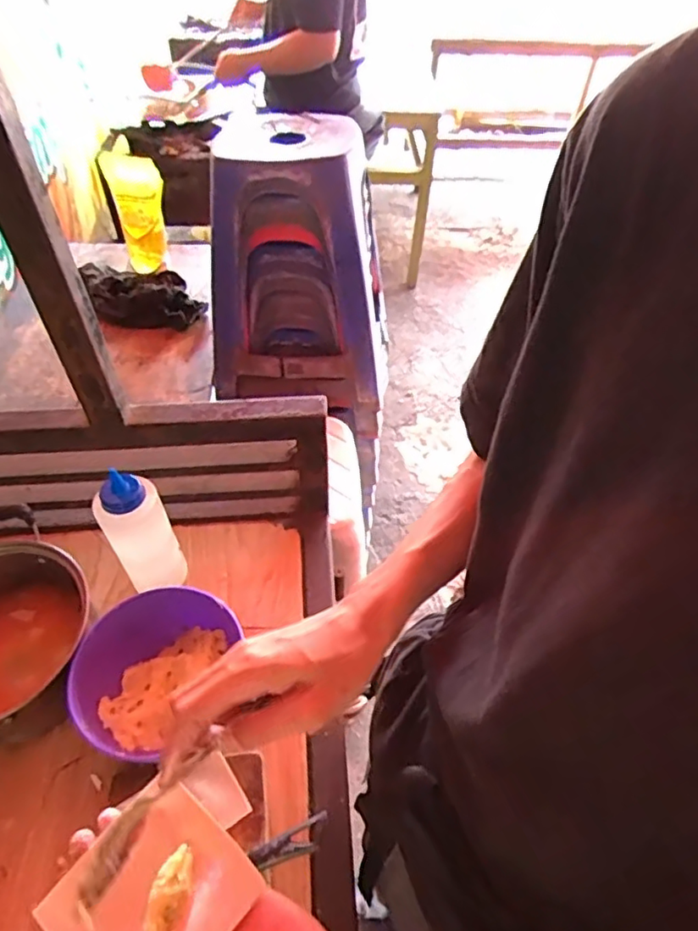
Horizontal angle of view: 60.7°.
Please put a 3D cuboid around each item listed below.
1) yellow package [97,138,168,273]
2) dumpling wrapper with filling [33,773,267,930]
[{"bbox_3d":[-0.495,-0.605,1.415,0.114,0.299,0.074,-13,51,-13],"label":"yellow package"},{"bbox_3d":[-0.119,0.257,0.356,0.097,0.017,0.099,34,56,24],"label":"dumpling wrapper with filling"}]

